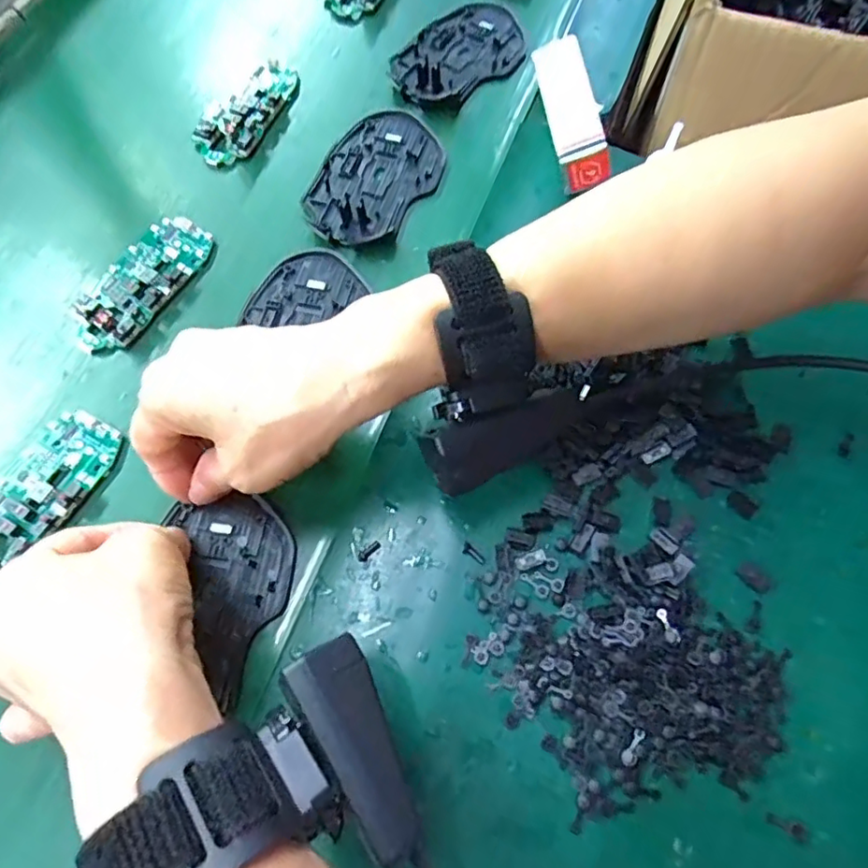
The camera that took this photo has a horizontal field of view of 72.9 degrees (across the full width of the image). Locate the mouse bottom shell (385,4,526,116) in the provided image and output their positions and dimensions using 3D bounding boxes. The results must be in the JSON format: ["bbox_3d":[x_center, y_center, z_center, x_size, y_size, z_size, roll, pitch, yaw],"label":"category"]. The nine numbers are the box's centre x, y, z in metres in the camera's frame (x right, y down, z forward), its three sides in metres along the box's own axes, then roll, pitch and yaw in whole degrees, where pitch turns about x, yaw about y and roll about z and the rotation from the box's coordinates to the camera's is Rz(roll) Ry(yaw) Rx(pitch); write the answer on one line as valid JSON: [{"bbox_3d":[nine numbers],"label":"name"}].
[{"bbox_3d":[0.018,-0.276,0.424,0.117,0.012,0.074,-40,74,-12],"label":"mouse bottom shell"}]

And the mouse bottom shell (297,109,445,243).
[{"bbox_3d":[-0.038,-0.165,0.378,0.072,0.007,0.114,23,72,10],"label":"mouse bottom shell"}]

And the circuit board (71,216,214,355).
[{"bbox_3d":[-0.173,-0.090,0.347,0.044,0.015,0.097,28,73,11],"label":"circuit board"}]

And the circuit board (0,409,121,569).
[{"bbox_3d":[-0.201,0.031,0.293,0.045,0.016,0.095,23,72,10],"label":"circuit board"}]

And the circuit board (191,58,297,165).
[{"bbox_3d":[-0.130,-0.223,0.405,0.044,0.013,0.095,16,71,7],"label":"circuit board"}]

